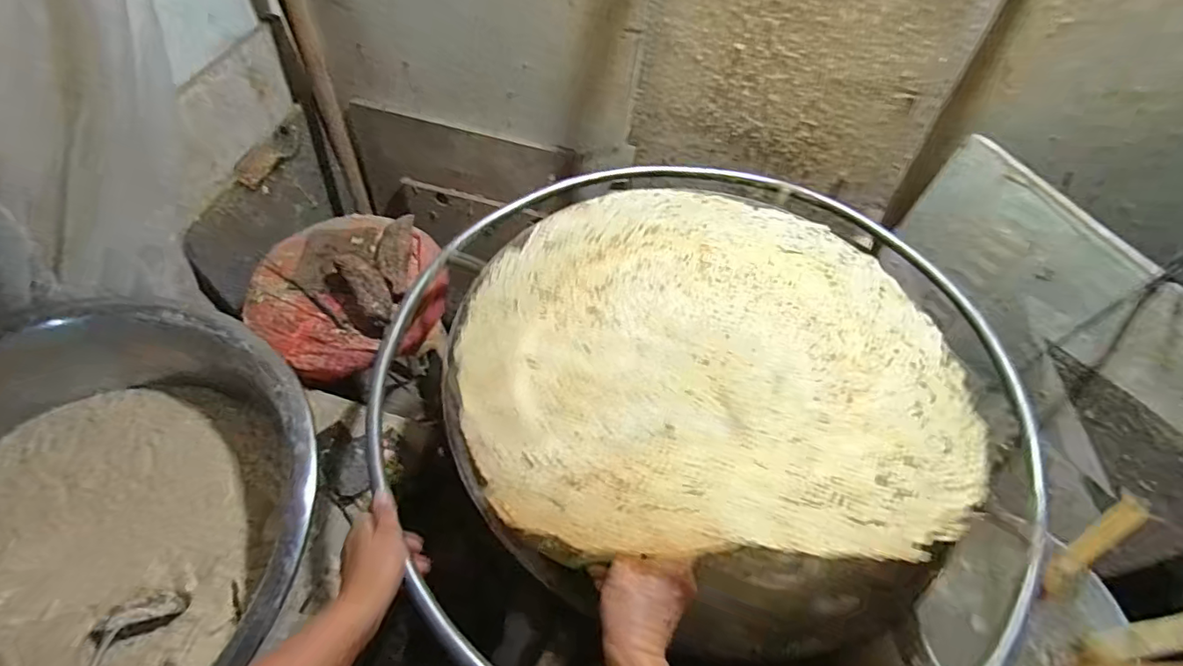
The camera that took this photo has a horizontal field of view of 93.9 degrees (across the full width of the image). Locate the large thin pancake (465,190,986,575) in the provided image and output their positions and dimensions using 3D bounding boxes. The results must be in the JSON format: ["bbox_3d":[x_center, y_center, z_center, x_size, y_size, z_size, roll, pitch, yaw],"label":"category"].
[{"bbox_3d":[0.144,-0.016,0.664,0.579,0.124,0.551,2,54,-2],"label":"large thin pancake"}]

